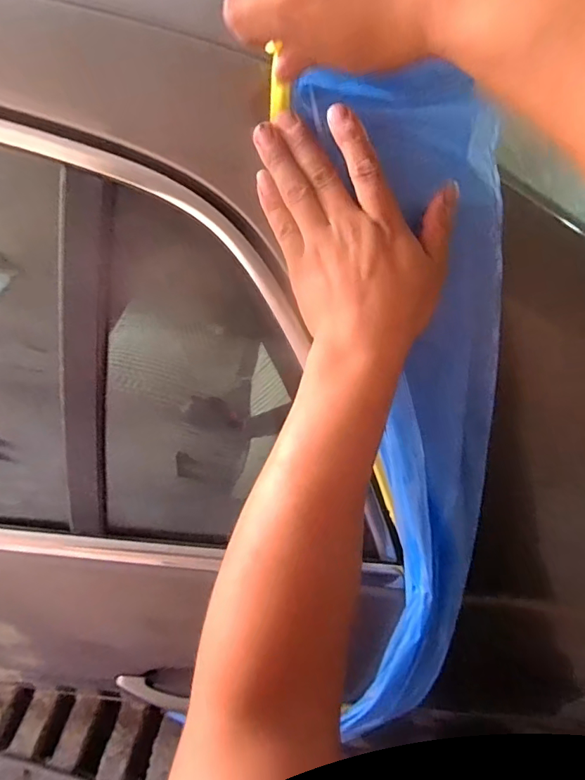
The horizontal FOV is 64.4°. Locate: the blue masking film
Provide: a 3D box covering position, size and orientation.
[{"bbox_3d":[0.094,0.074,0.381,0.136,0.568,0.046,-6,17,-10],"label":"blue masking film"}]

